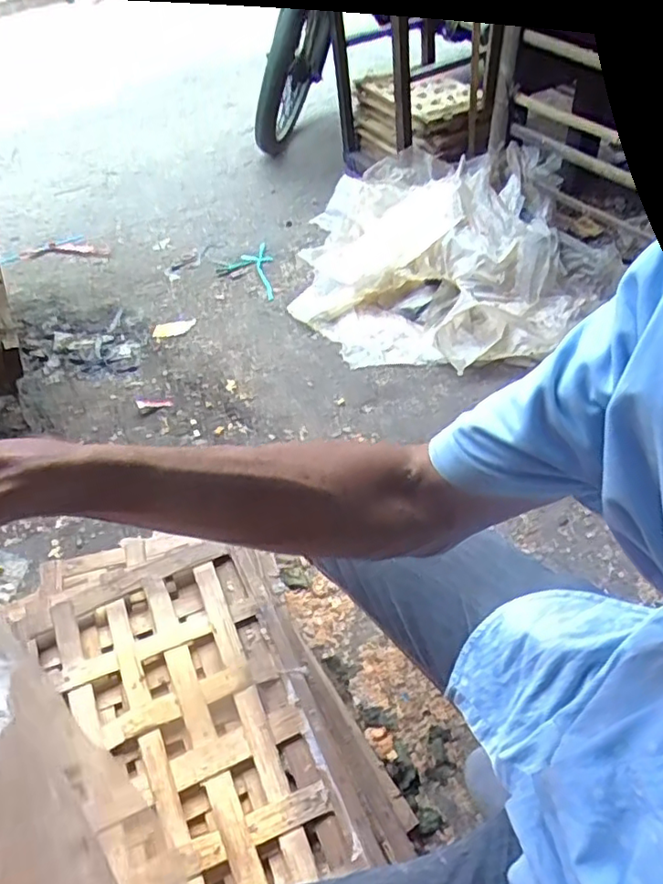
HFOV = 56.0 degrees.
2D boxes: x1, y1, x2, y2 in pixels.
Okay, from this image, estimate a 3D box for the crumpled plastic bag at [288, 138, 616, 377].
[{"bbox_3d":[0.256,-0.394,1.322,0.638,0.236,0.483,10,48,15],"label":"crumpled plastic bag"}]

